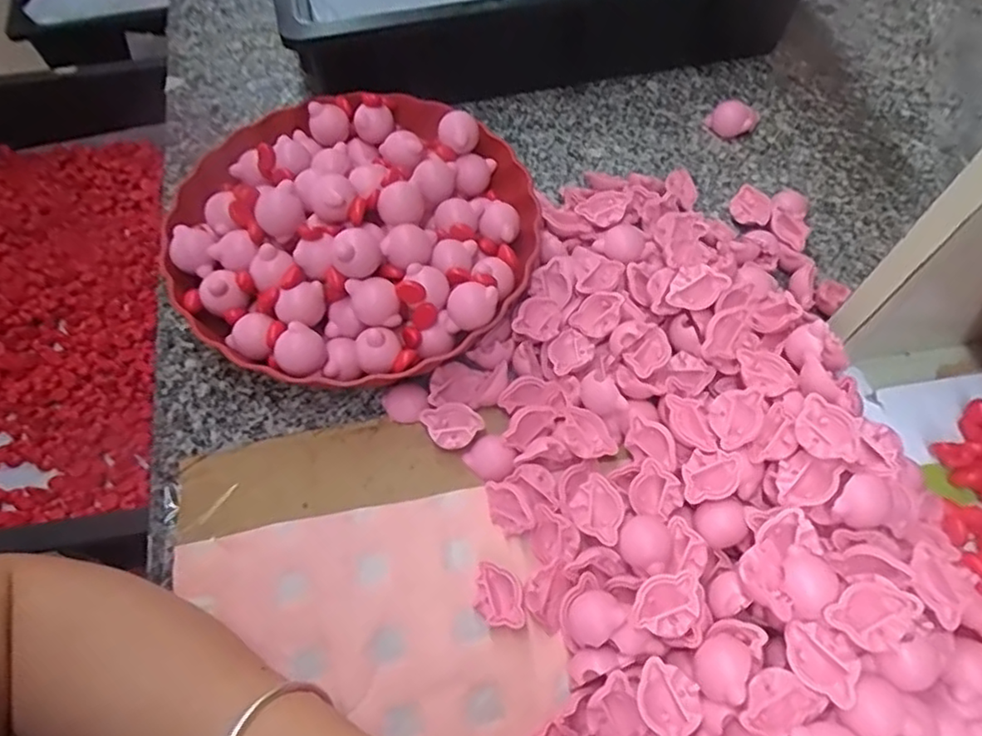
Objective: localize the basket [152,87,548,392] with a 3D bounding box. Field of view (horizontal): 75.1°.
[{"bbox_3d":[-0.089,-0.094,0.429,0.237,0.077,0.229,3,62,2],"label":"basket"}]

